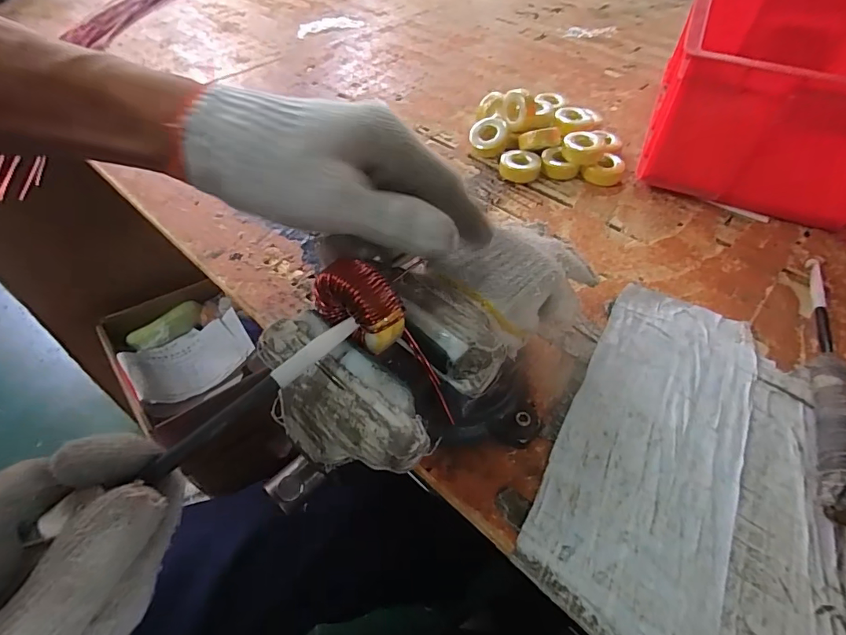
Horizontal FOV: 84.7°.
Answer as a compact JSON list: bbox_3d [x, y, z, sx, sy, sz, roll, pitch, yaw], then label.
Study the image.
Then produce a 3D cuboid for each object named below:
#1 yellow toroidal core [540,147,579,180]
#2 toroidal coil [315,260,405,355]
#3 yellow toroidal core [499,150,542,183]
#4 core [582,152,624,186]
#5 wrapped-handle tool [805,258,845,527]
[{"bbox_3d":[0.165,-0.187,0.566,0.043,0.024,0.036,3,50,1],"label":"yellow toroidal core"},{"bbox_3d":[-0.033,-0.006,0.234,0.045,0.039,0.024,32,56,23],"label":"toroidal coil"},{"bbox_3d":[0.118,-0.184,0.565,0.049,0.023,0.042,18,52,13],"label":"yellow toroidal core"},{"bbox_3d":[0.218,-0.175,0.558,0.042,0.025,0.038,-28,56,-23],"label":"core"},{"bbox_3d":[0.327,0.035,0.369,0.028,0.031,0.270,24,53,17],"label":"wrapped-handle tool"}]

